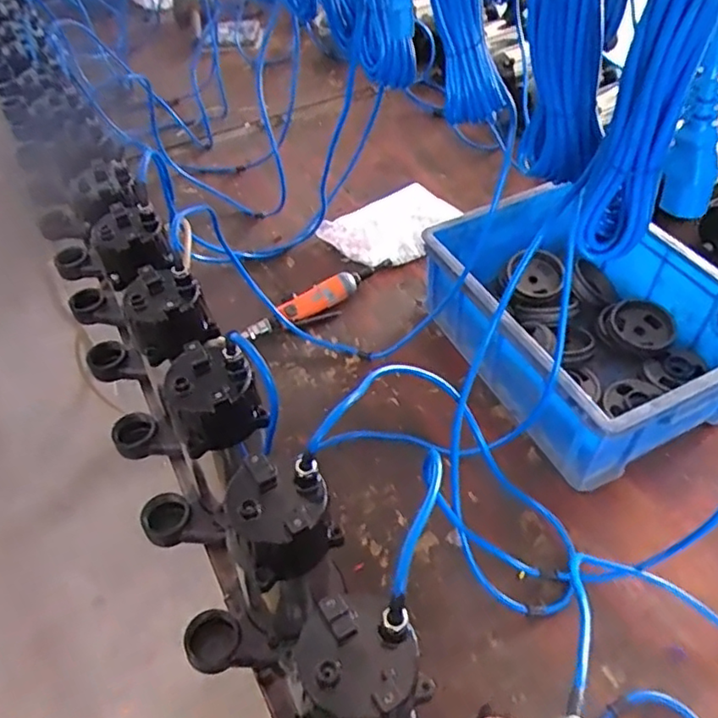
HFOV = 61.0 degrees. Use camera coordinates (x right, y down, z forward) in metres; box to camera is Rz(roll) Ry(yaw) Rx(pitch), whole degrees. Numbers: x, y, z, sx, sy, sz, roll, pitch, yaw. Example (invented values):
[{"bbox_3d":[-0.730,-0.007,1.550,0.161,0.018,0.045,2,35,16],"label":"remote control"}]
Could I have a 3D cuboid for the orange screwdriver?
[{"bbox_3d":[-0.057,-0.092,0.969,0.270,0.035,0.053,-29,53,-19],"label":"orange screwdriver"}]

